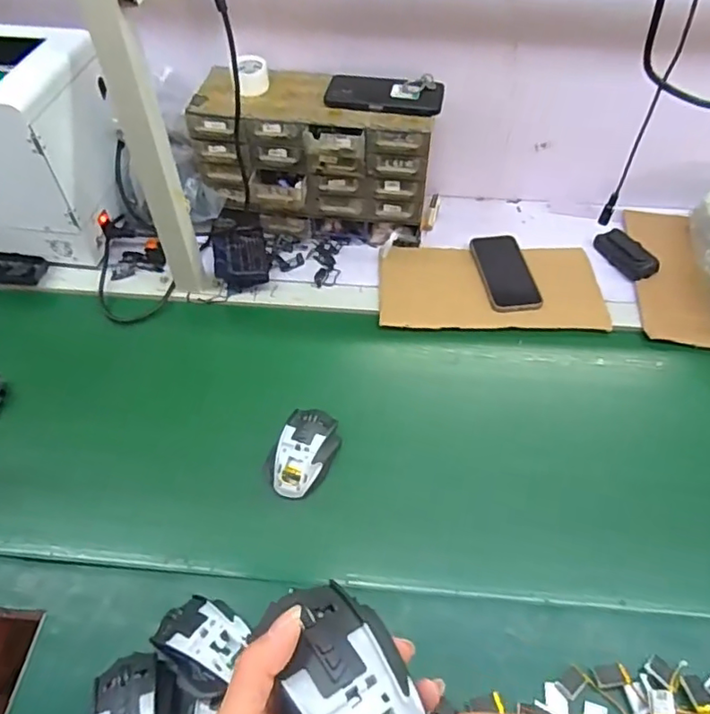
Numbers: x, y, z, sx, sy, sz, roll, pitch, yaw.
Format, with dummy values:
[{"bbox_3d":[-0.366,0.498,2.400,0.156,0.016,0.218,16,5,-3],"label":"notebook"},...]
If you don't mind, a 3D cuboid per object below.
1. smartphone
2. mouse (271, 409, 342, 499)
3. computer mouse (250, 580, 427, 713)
[{"bbox_3d":[0.234,-0.132,0.882,0.078,0.005,0.160,-6,54,-4],"label":"smartphone"},{"bbox_3d":[-0.058,0.113,0.691,0.068,0.034,0.112,13,55,10],"label":"mouse"},{"bbox_3d":[-0.005,0.170,0.286,0.067,0.031,0.112,-15,55,-10],"label":"computer mouse"}]

